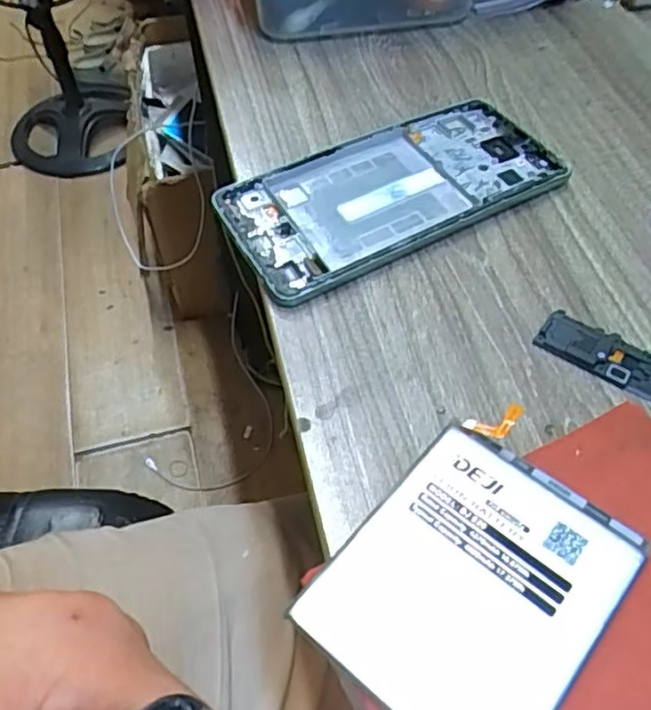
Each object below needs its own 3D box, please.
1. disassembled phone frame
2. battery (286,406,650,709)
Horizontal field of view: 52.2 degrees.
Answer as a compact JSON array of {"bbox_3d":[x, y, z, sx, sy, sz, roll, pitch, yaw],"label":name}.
[{"bbox_3d":[0.032,-0.075,0.307,0.153,0.009,0.069,-24,58,-15],"label":"disassembled phone frame"},{"bbox_3d":[0.038,0.057,0.166,0.060,0.004,0.075,35,62,23],"label":"battery"}]

